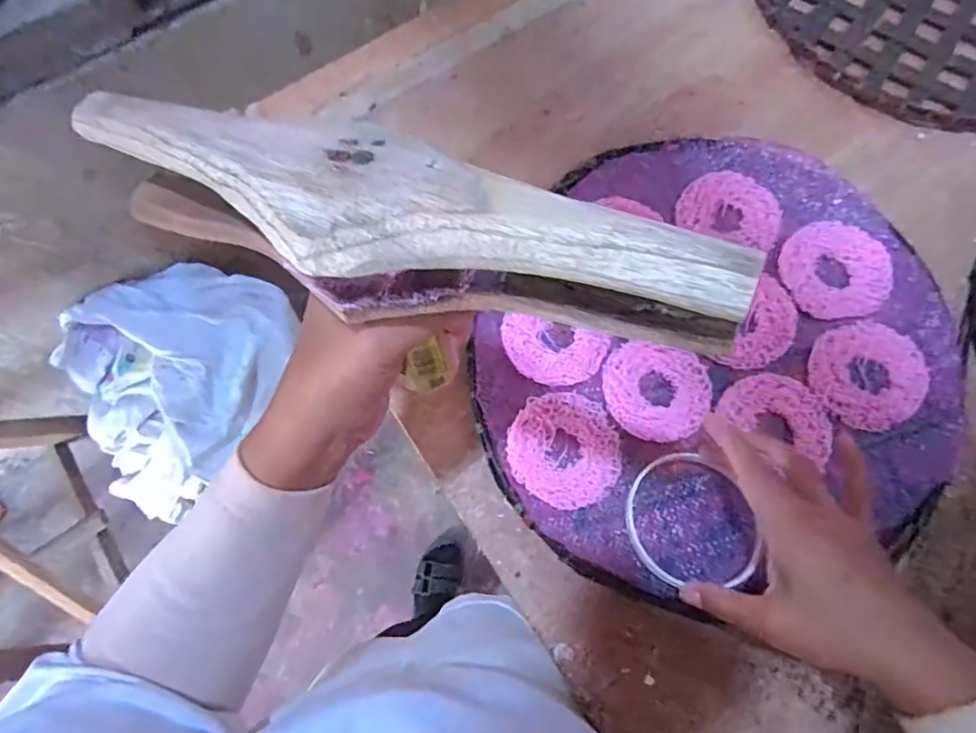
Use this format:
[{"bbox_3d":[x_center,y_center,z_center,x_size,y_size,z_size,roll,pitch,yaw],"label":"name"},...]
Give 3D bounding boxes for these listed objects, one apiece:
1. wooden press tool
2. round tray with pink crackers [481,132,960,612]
[{"bbox_3d":[-0.042,-0.050,0.208,0.256,0.045,0.056,16,76,14],"label":"wooden press tool"},{"bbox_3d":[0.167,-0.019,0.429,0.352,0.024,0.320,0,76,0],"label":"round tray with pink crackers"}]

